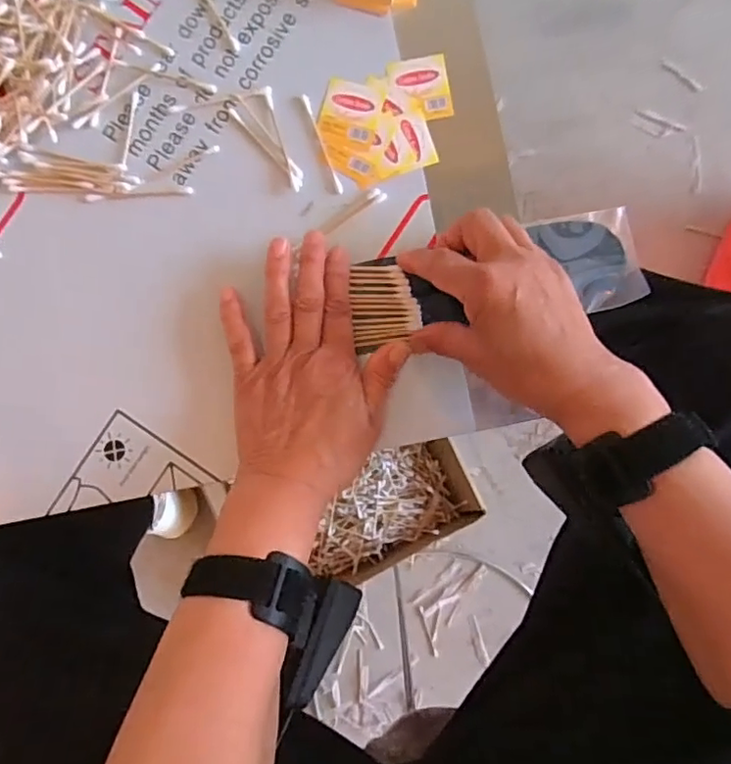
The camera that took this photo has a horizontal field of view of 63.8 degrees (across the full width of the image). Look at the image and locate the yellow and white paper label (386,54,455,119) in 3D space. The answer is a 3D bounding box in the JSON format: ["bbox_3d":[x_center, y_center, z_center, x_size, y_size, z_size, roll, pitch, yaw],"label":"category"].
[{"bbox_3d":[0.037,-0.199,0.397,0.040,0.004,0.043,-9,89,-1],"label":"yellow and white paper label"}]

